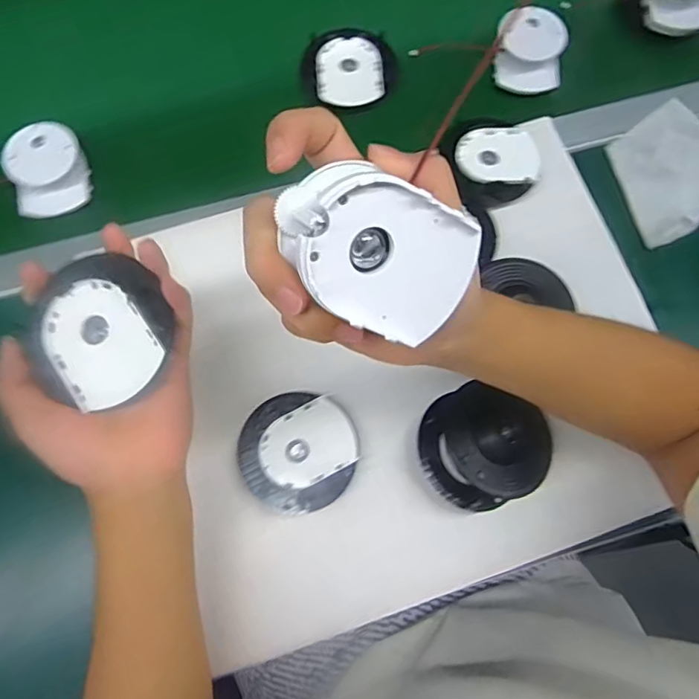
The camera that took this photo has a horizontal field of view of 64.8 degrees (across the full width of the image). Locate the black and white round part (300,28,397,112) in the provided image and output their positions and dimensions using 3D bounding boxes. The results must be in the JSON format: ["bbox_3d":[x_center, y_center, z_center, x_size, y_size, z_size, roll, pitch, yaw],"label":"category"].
[{"bbox_3d":[-0.002,-0.282,0.547,0.089,0.014,0.096,0,74,0],"label":"black and white round part"}]

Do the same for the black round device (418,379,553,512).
[{"bbox_3d":[0.110,0.075,0.438,0.101,0.031,0.092,0,74,0],"label":"black round device"}]

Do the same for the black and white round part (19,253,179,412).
[{"bbox_3d":[-0.150,-0.012,0.331,0.079,0.017,0.088,-24,76,-7],"label":"black and white round part"}]

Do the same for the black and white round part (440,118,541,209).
[{"bbox_3d":[0.137,-0.178,0.519,0.083,0.022,0.082,-17,75,-5],"label":"black and white round part"}]

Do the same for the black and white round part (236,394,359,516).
[{"bbox_3d":[-0.041,0.083,0.452,0.095,0.011,0.094,0,74,0],"label":"black and white round part"}]

